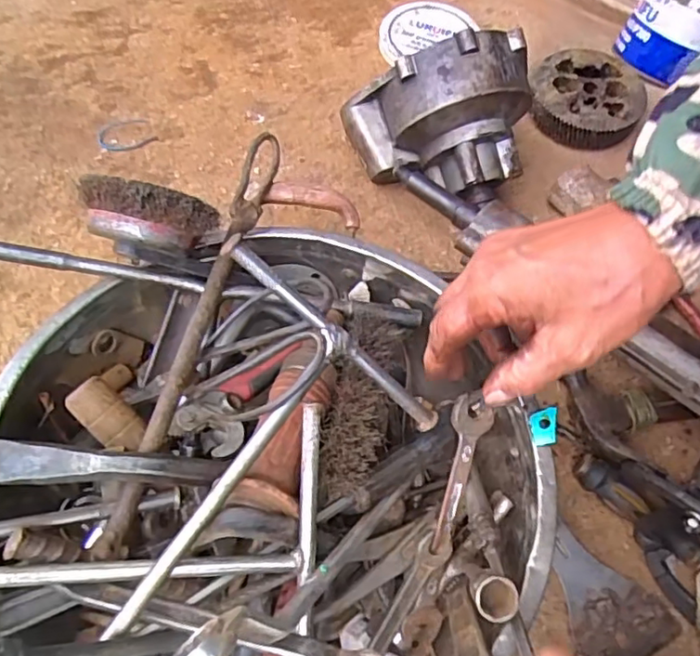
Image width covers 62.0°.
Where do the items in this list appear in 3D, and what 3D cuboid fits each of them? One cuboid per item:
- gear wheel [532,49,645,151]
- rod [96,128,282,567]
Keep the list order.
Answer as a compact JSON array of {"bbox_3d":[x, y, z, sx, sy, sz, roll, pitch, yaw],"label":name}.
[{"bbox_3d":[0.267,-0.263,0.664,0.122,0.032,0.132,1,61,-3],"label":"gear wheel"},{"bbox_3d":[-0.089,-0.011,0.354,0.020,0.016,0.290,13,61,2],"label":"rod"}]

